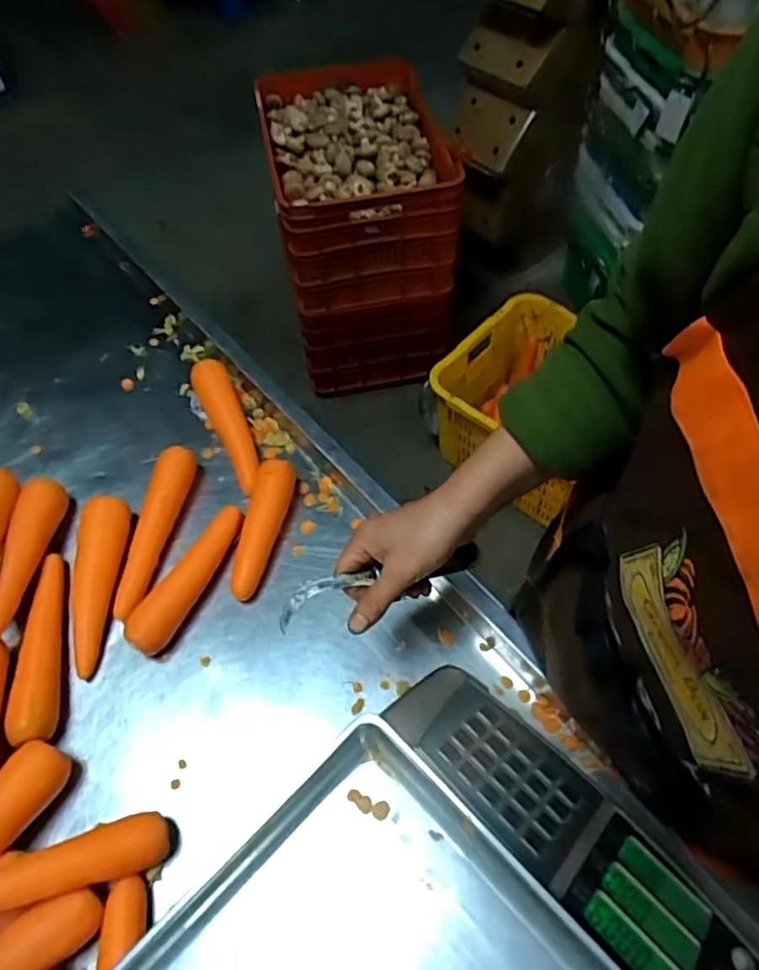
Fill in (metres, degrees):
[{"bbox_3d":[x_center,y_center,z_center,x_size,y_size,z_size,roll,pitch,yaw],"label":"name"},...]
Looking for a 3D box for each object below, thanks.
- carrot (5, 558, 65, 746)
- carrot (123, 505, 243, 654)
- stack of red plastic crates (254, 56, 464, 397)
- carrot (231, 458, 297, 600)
[{"bbox_3d":[-0.328,0.157,0.629,0.037,0.045,0.191,-8,57,-3],"label":"carrot"},{"bbox_3d":[-0.193,0.096,0.661,0.039,0.037,0.175,23,61,16],"label":"carrot"},{"bbox_3d":[-0.044,-0.678,1.728,0.431,0.569,0.557,-11,57,-5],"label":"stack of red plastic crates"},{"bbox_3d":[-0.126,0.042,0.688,0.037,0.044,0.159,10,58,9],"label":"carrot"}]

